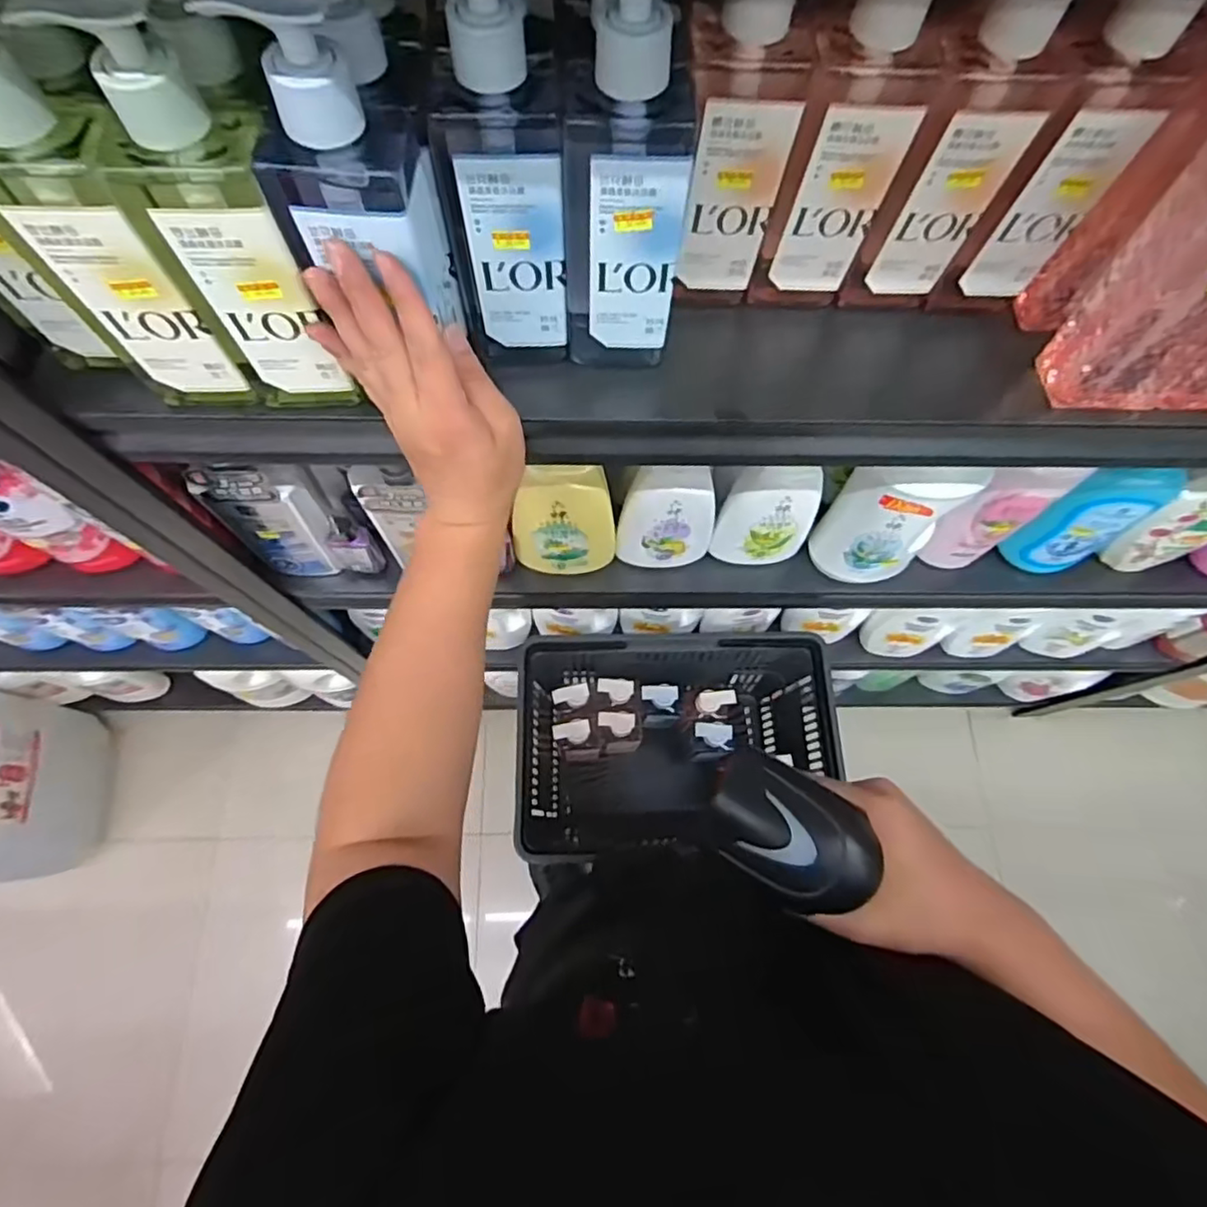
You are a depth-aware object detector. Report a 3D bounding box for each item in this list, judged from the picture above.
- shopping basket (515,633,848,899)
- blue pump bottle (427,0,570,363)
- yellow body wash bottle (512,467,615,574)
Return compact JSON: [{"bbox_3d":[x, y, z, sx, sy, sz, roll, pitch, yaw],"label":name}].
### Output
[{"bbox_3d":[0.106,0.239,1.049,0.465,0.265,0.314,0,71,-2],"label":"shopping basket"},{"bbox_3d":[-0.057,-0.231,0.369,0.068,0.201,0.051,-13,72,-6],"label":"blue pump bottle"},{"bbox_3d":[-0.043,-0.090,0.684,0.111,0.175,0.061,-16,72,-7],"label":"yellow body wash bottle"}]

